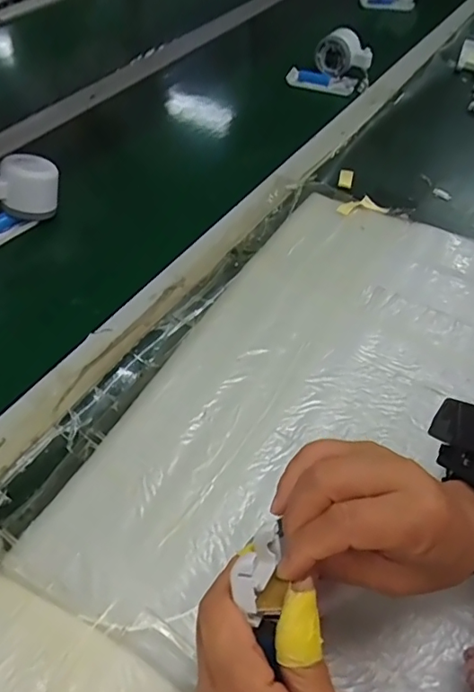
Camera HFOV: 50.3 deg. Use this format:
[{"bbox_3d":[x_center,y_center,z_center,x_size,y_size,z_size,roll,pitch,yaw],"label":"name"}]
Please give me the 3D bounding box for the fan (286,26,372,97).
[{"bbox_3d":[0.142,-0.430,0.758,0.115,0.068,0.060,21,54,14],"label":"fan"}]

